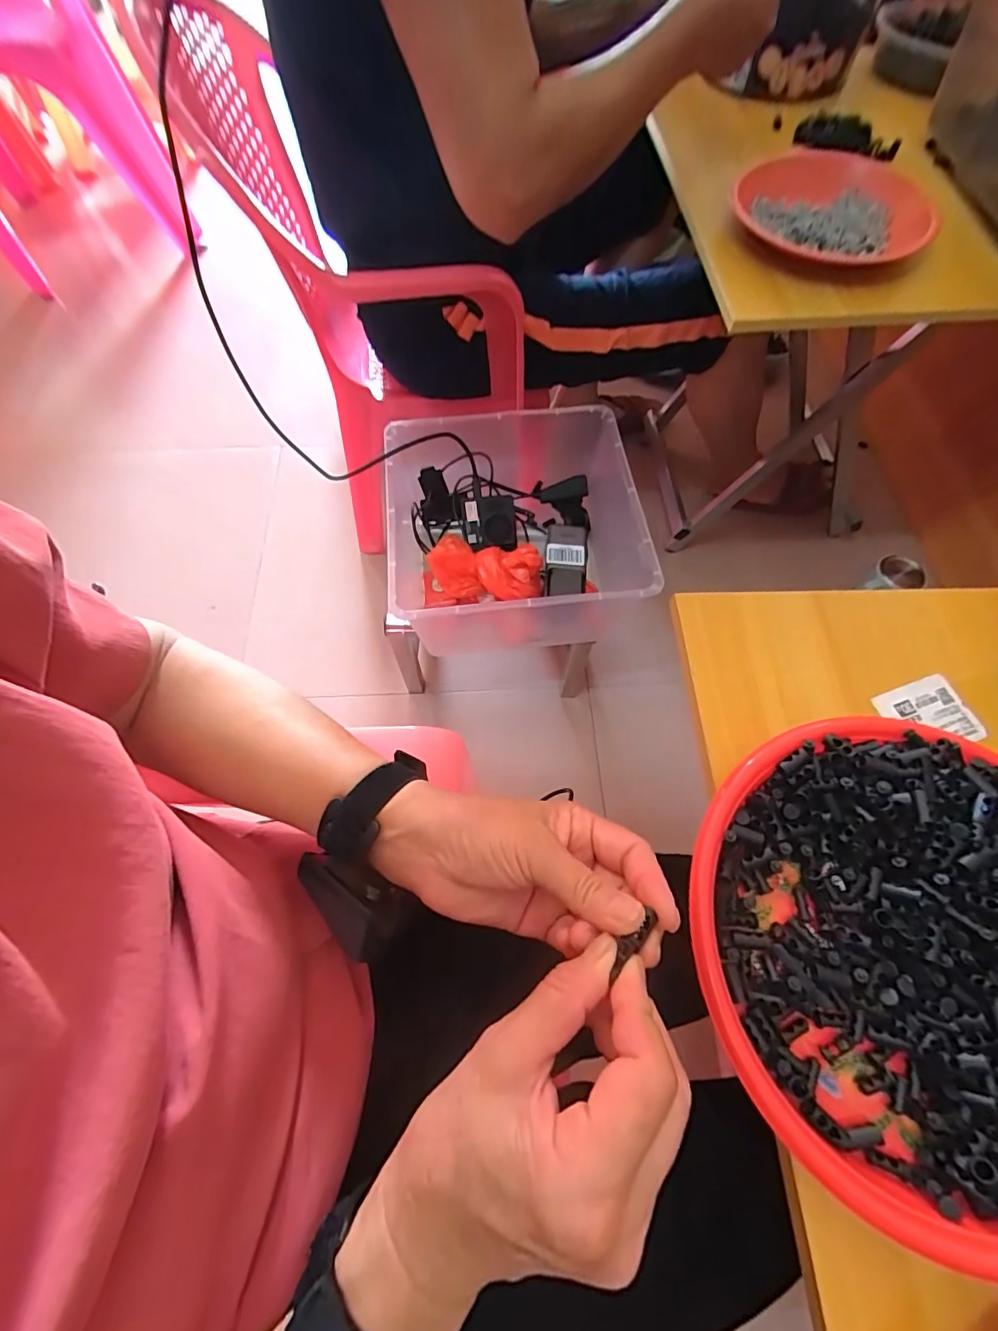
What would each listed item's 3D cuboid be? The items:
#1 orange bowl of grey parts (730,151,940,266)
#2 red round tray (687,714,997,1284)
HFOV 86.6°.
[{"bbox_3d":[0.351,-0.487,0.557,0.196,0.022,0.189,0,64,0],"label":"orange bowl of grey parts"},{"bbox_3d":[0.219,0.143,0.274,0.219,0.038,0.229,0,64,0],"label":"red round tray"}]

